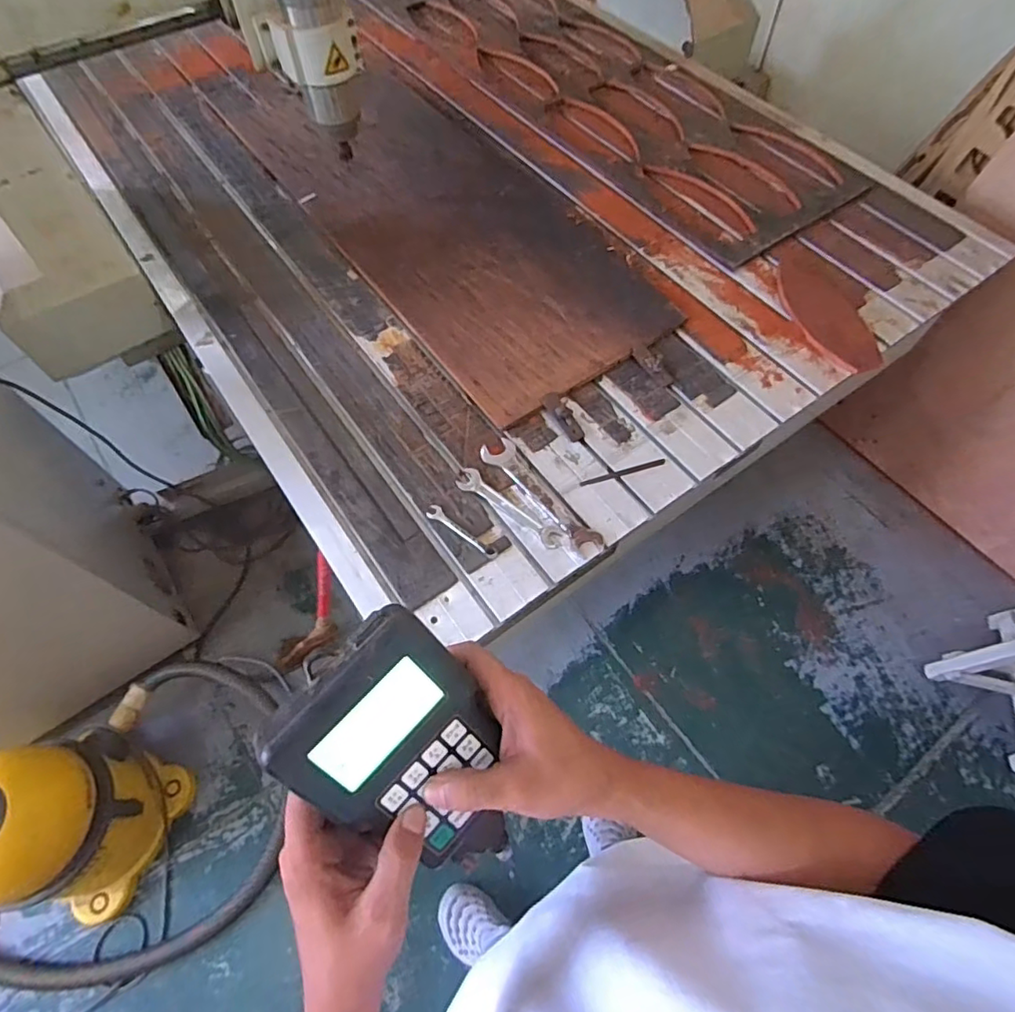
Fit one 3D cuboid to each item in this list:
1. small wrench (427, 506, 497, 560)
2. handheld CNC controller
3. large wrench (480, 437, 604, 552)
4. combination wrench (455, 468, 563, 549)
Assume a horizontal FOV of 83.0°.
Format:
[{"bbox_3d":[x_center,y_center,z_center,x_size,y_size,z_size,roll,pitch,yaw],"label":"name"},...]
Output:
[{"bbox_3d":[-0.070,0.040,0.877,0.131,0.010,0.024,37,68,18],"label":"small wrench"},{"bbox_3d":[-0.046,0.153,0.347,0.103,0.186,0.022,-48,28,-17],"label":"handheld CNC controller"},{"bbox_3d":[0.052,-0.016,0.907,0.056,0.007,0.247,-35,67,-17],"label":"large wrench"},{"bbox_3d":[0.002,0.003,0.901,0.192,0.005,0.040,35,68,18],"label":"combination wrench"}]

